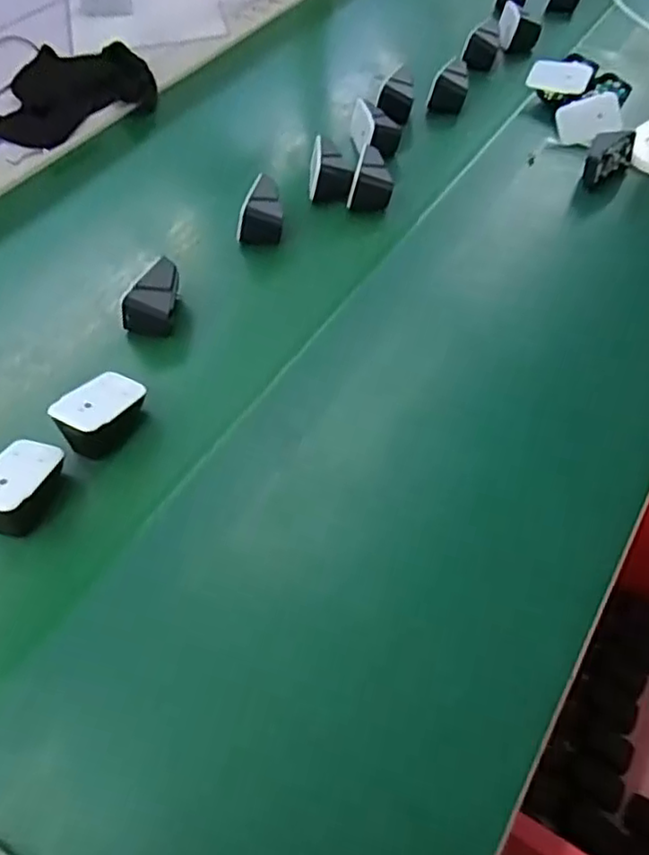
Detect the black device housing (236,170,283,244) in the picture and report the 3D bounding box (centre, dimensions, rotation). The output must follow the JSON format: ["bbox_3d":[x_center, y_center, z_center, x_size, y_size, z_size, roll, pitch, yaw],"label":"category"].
[{"bbox_3d":[-0.066,-0.216,0.630,0.044,0.037,0.060,-6,57,-4],"label":"black device housing"}]

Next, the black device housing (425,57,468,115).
[{"bbox_3d":[0.150,-0.412,0.770,0.044,0.047,0.049,7,56,4],"label":"black device housing"}]

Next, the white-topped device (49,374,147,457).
[{"bbox_3d":[-0.174,-0.012,0.496,0.042,0.037,0.066,27,60,17],"label":"white-topped device"}]

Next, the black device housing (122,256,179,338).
[{"bbox_3d":[-0.152,-0.116,0.563,0.045,0.045,0.064,7,53,-14],"label":"black device housing"}]

